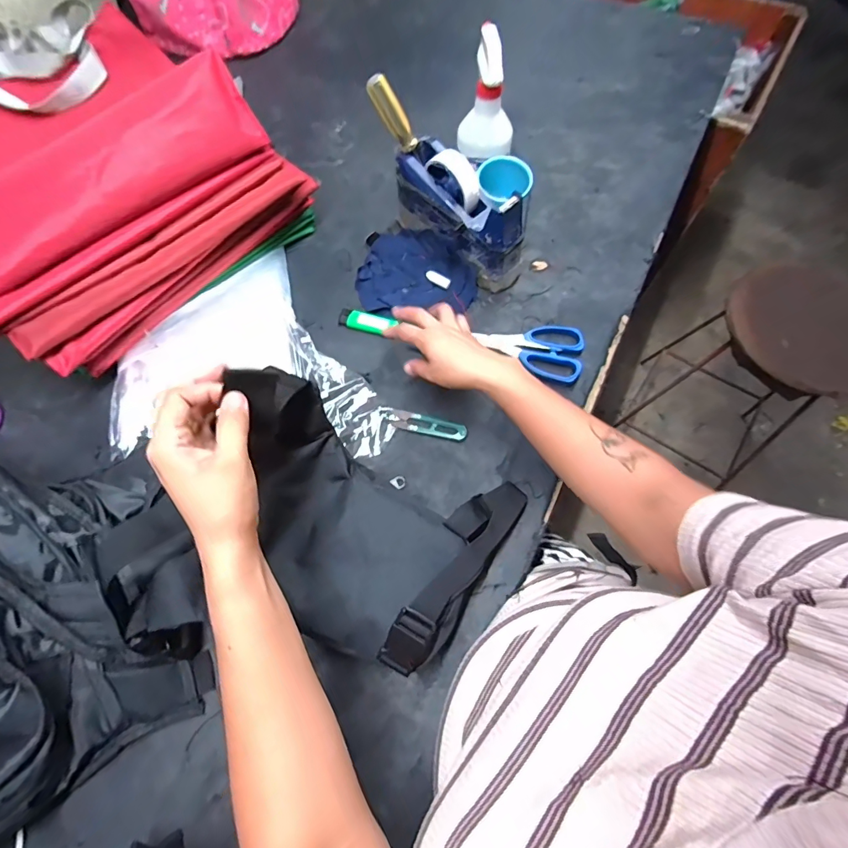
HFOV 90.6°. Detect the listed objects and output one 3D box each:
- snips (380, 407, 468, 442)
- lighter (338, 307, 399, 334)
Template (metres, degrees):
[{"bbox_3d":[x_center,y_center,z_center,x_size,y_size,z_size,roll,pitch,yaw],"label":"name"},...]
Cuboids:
[{"bbox_3d":[-0.001,-0.001,0.510,0.107,0.006,0.024,14,67,7],"label":"snips"},{"bbox_3d":[-0.079,-0.139,0.570,0.078,0.009,0.024,13,67,13],"label":"lighter"}]

